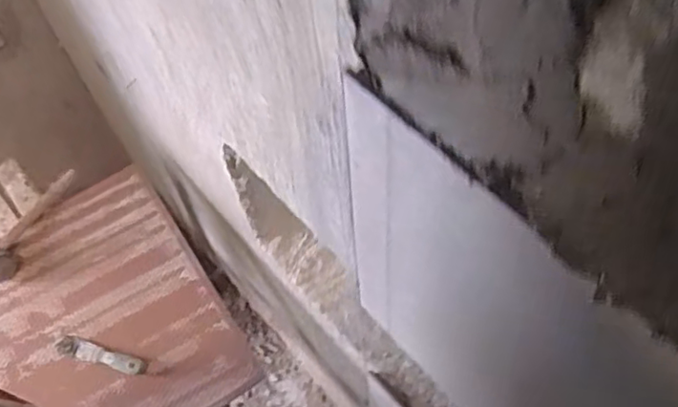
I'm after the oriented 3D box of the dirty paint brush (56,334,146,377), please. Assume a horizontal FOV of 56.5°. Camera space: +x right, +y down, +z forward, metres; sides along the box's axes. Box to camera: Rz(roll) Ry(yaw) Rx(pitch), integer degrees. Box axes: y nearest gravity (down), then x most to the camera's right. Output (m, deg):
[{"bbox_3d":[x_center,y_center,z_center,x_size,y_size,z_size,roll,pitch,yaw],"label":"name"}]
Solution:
[{"bbox_3d":[-0.470,0.301,1.248,0.194,0.007,0.037,15,62,11],"label":"dirty paint brush"}]

